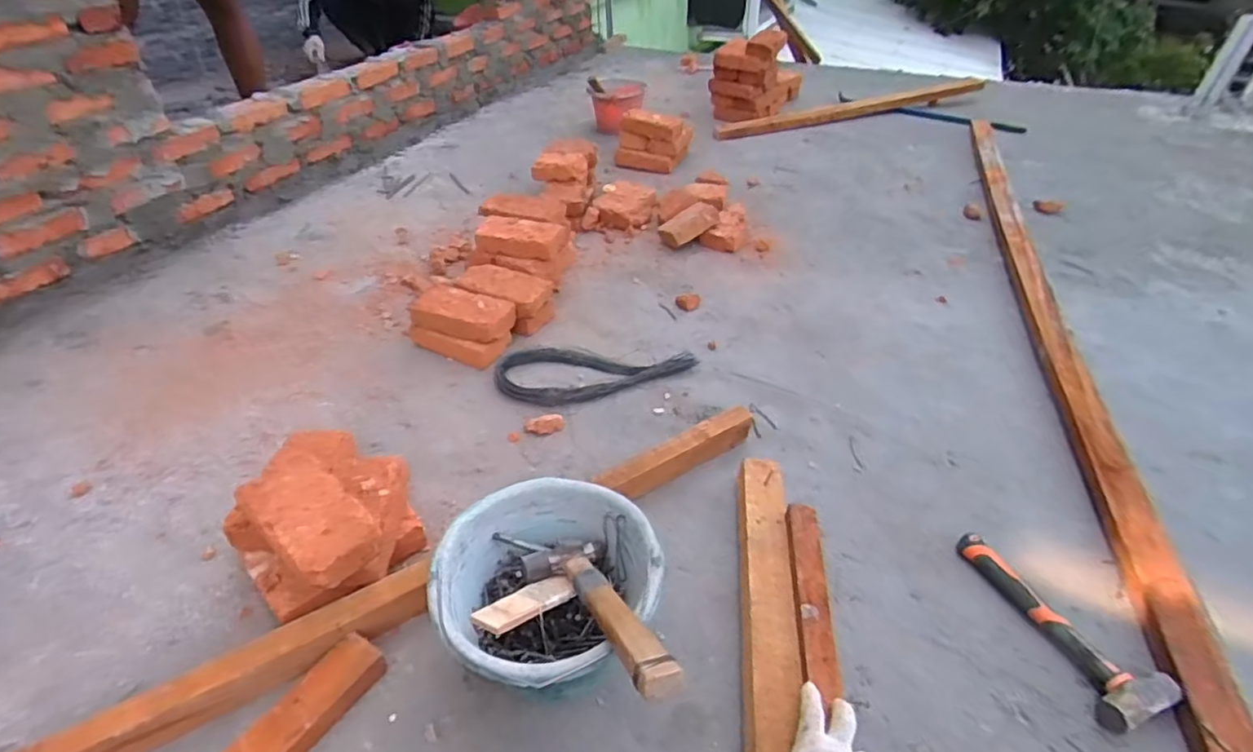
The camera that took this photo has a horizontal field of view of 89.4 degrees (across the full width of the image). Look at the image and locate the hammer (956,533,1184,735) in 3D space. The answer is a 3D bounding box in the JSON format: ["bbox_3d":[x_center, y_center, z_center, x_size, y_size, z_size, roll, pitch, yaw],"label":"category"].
[{"bbox_3d":[0.560,0.321,0.843,0.099,0.051,0.284,-14,42,-16],"label":"hammer"}]

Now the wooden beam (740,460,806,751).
[{"bbox_3d":[0.183,0.321,0.795,0.077,0.042,0.575,5,38,6],"label":"wooden beam"}]

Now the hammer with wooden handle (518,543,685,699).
[{"bbox_3d":[-0.023,0.252,0.696,0.104,0.037,0.302,-19,15,-21],"label":"hammer with wooden handle"}]

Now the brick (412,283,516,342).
[{"bbox_3d":[-0.347,-0.130,1.327,0.204,0.045,0.111,16,41,19],"label":"brick"}]

